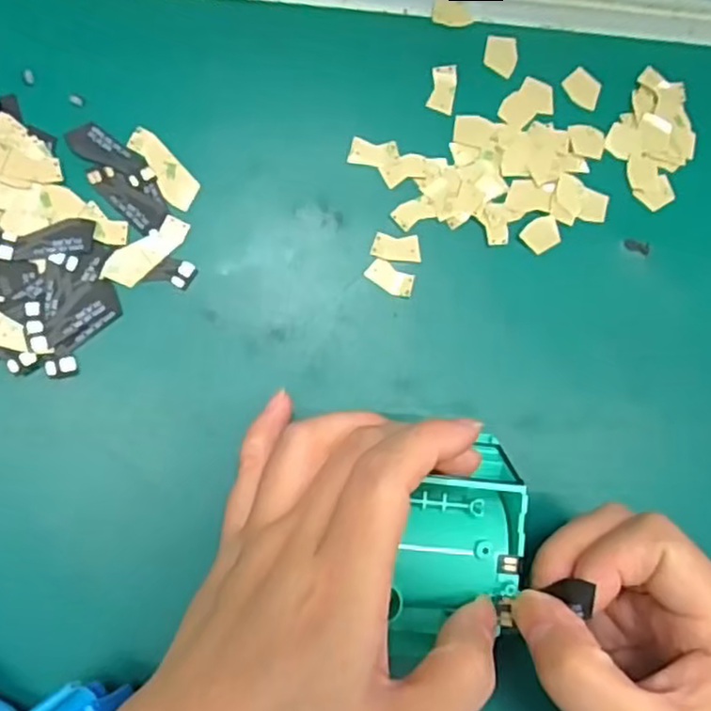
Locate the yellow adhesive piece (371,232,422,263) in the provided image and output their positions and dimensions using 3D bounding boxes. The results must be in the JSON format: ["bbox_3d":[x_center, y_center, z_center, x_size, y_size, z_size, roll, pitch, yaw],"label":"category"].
[{"bbox_3d":[0.017,-0.045,0.291,0.020,0.004,0.011,3,92,0],"label":"yellow adhesive piece"}]

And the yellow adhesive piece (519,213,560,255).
[{"bbox_3d":[0.080,-0.052,0.297,0.016,0.004,0.014,-34,91,1],"label":"yellow adhesive piece"}]

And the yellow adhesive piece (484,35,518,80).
[{"bbox_3d":[0.064,-0.132,0.305,0.014,0.004,0.018,10,92,0],"label":"yellow adhesive piece"}]

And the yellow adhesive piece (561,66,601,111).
[{"bbox_3d":[0.101,-0.118,0.307,0.018,0.004,0.015,44,91,-1],"label":"yellow adhesive piece"}]

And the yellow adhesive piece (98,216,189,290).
[{"bbox_3d":[-0.084,-0.042,0.278,0.037,0.004,0.013,-41,91,1],"label":"yellow adhesive piece"}]

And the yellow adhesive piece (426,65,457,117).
[{"bbox_3d":[0.038,-0.116,0.300,0.011,0.004,0.021,10,92,0],"label":"yellow adhesive piece"}]

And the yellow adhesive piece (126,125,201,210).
[{"bbox_3d":[-0.079,-0.076,0.284,0.014,0.004,0.037,-44,91,1],"label":"yellow adhesive piece"}]

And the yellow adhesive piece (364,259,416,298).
[{"bbox_3d":[0.015,-0.032,0.288,0.020,0.004,0.011,28,92,-1],"label":"yellow adhesive piece"}]

